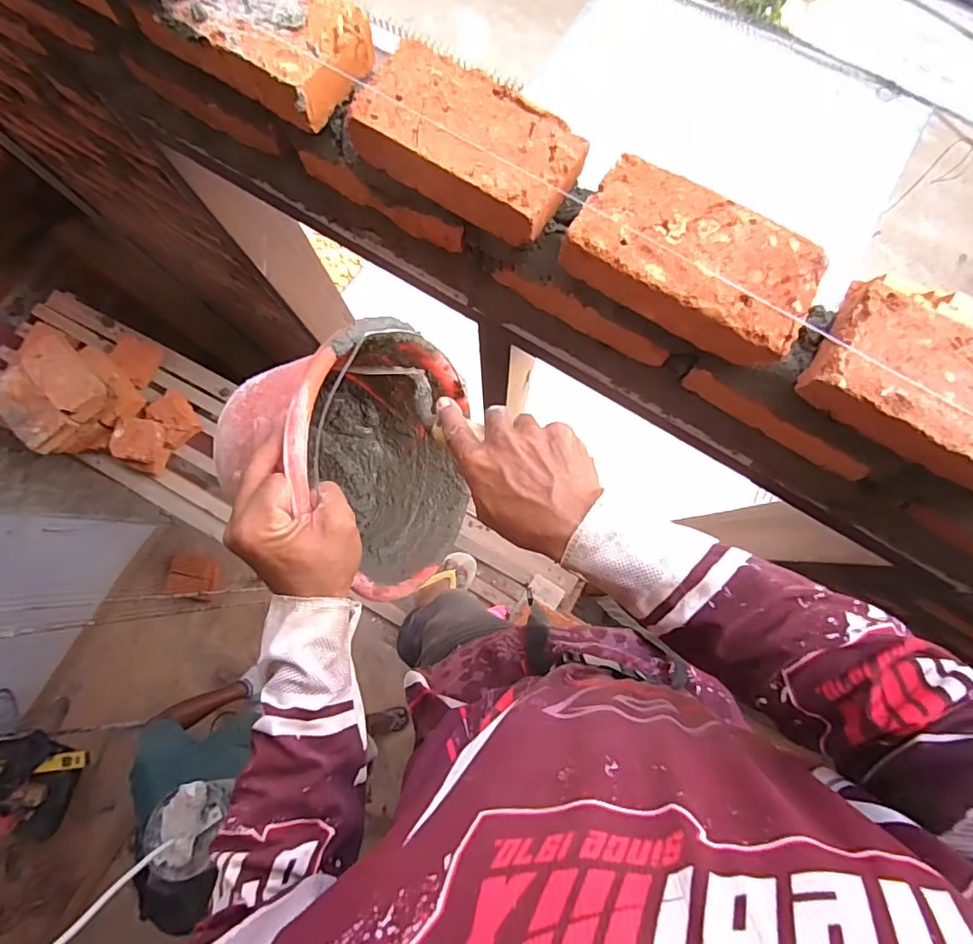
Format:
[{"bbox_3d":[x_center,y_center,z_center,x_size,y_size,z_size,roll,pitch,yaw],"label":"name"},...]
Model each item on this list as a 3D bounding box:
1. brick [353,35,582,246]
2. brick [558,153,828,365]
[{"bbox_3d":[-0.016,-0.283,0.463,0.188,0.051,0.105,34,84,6],"label":"brick"},{"bbox_3d":[0.170,-0.175,0.438,0.202,0.045,0.107,30,83,5],"label":"brick"}]

